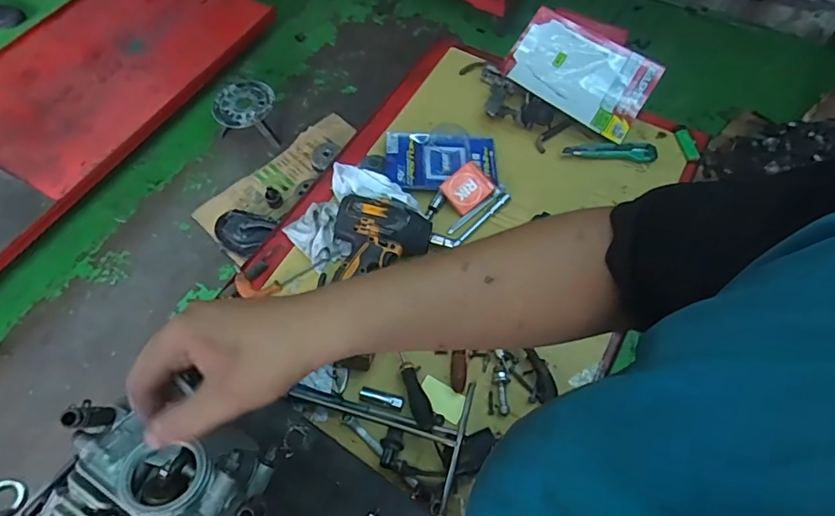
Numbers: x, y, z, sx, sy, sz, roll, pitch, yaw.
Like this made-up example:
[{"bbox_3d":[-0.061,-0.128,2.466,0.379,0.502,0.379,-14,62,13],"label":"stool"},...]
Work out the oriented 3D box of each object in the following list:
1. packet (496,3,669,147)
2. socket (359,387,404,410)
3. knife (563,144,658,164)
[{"bbox_3d":[0.314,-0.358,1.000,0.272,0.052,0.183,35,79,6],"label":"packet"},{"bbox_3d":[-0.052,0.203,0.752,0.063,0.014,0.019,11,62,7],"label":"socket"},{"bbox_3d":[0.359,-0.196,0.964,0.170,0.017,0.037,0,61,1],"label":"knife"}]

